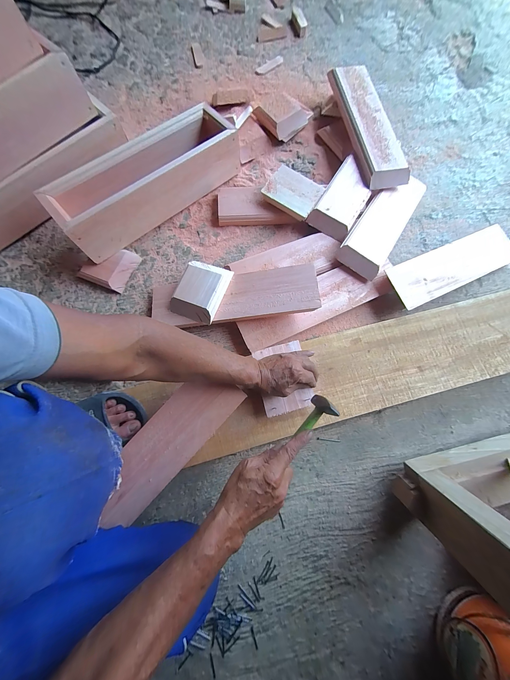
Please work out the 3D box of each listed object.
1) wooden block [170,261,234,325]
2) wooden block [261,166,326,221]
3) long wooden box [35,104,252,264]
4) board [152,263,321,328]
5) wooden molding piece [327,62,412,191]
[{"bbox_3d":[-0.124,-0.116,0.526,0.107,0.033,0.136,20,78,4],"label":"wooden block"},{"bbox_3d":[0.104,-0.394,0.615,0.143,0.027,0.111,35,79,7],"label":"wooden block"},{"bbox_3d":[-0.246,-0.420,0.594,0.517,0.136,0.142,-41,81,-9],"label":"long wooden box"},{"bbox_3d":[-0.055,-0.098,0.531,0.388,0.018,0.117,-5,75,7],"label":"board"},{"bbox_3d":[0.311,-0.602,0.640,0.116,0.039,0.407,-12,78,-4],"label":"wooden molding piece"}]

